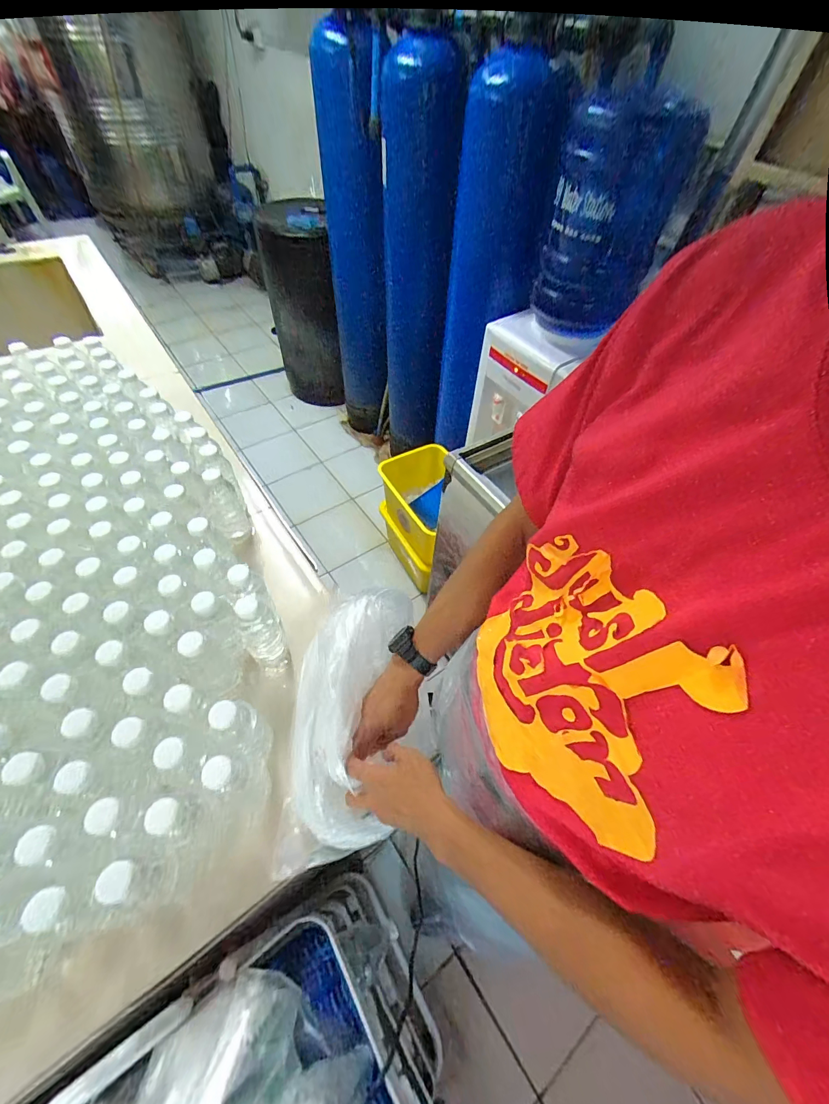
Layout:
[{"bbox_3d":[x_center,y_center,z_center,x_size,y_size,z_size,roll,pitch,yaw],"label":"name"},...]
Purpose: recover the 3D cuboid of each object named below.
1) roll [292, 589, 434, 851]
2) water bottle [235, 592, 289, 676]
[{"bbox_3d":[-0.098,0.207,0.568,0.145,0.110,0.325,8,65,0],"label":"roll"},{"bbox_3d":[-0.237,0.130,0.640,0.057,0.192,0.058,3,55,-4],"label":"water bottle"}]

